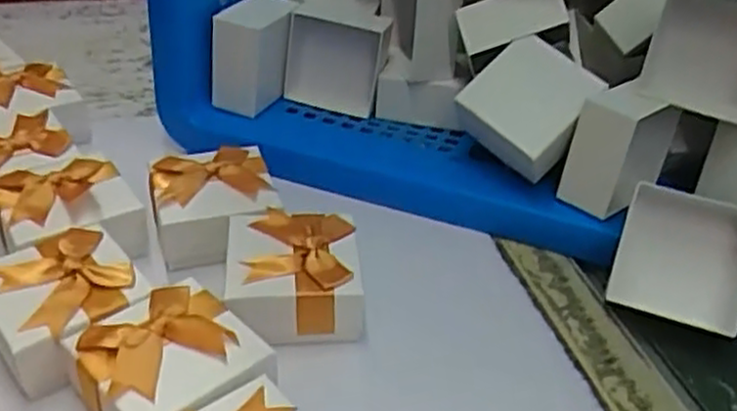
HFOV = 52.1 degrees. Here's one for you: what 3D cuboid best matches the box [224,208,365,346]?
[{"bbox_3d":[-0.040,0.036,0.404,0.068,0.037,0.070,-2,36,-7],"label":"box"}]

